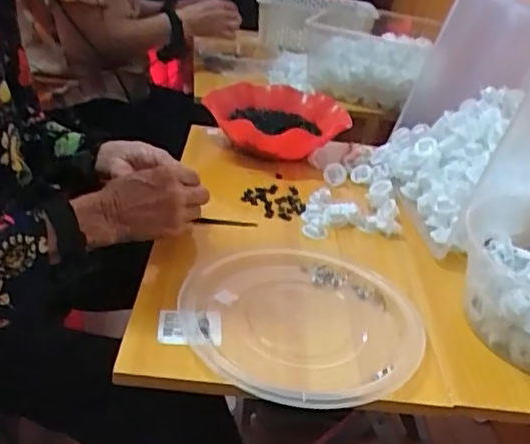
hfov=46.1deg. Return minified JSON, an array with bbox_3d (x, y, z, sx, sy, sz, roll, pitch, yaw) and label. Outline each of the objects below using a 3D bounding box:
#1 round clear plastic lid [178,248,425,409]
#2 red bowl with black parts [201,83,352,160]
[{"bbox_3d":[0.042,0.098,0.628,0.241,0.026,0.230,5,29,-3],"label":"round clear plastic lid"},{"bbox_3d":[0.027,-0.180,1.071,0.219,0.071,0.258,-4,31,-18],"label":"red bowl with black parts"}]

